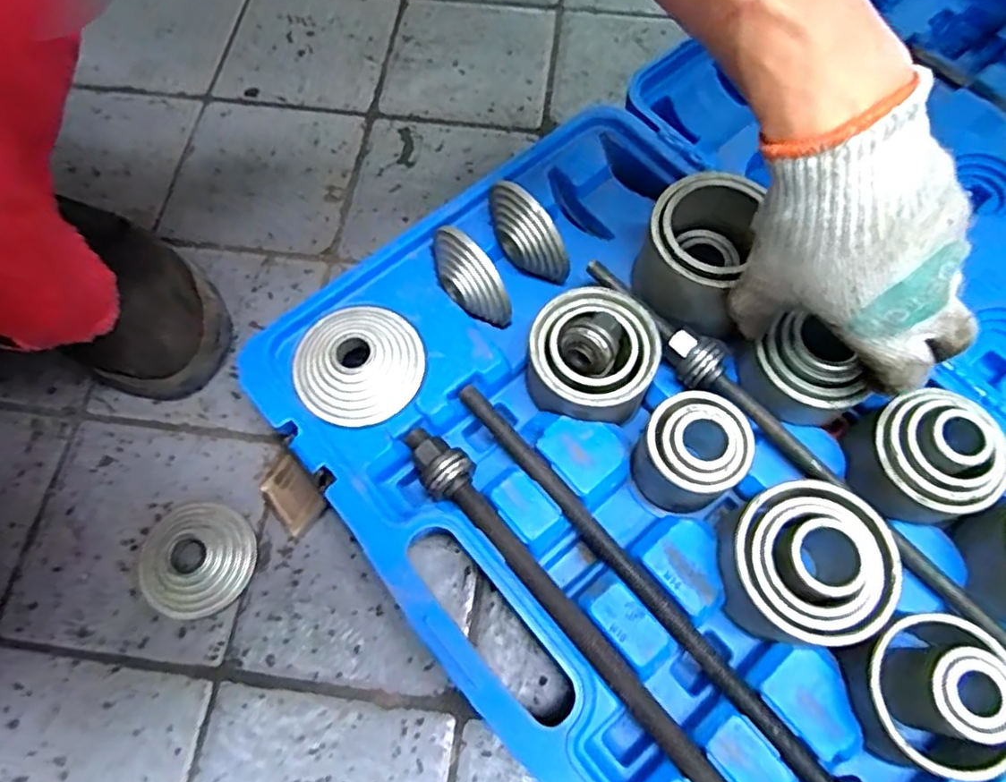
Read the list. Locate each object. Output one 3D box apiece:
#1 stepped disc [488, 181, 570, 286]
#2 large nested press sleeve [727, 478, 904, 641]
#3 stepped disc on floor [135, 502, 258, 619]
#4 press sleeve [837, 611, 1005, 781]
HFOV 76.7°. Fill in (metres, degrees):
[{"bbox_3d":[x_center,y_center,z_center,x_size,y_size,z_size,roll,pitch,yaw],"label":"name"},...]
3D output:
[{"bbox_3d":[0.015,-0.110,0.450,0.019,0.064,0.072,-41,73,-14],"label":"stepped disc"},{"bbox_3d":[0.173,0.096,0.360,0.088,0.041,0.083,0,68,1],"label":"large nested press sleeve"},{"bbox_3d":[-0.204,0.110,0.419,0.076,0.019,0.072,0,68,1],"label":"stepped disc on floor"},{"bbox_3d":[0.226,0.159,0.334,0.074,0.043,0.072,0,68,1],"label":"press sleeve"}]

